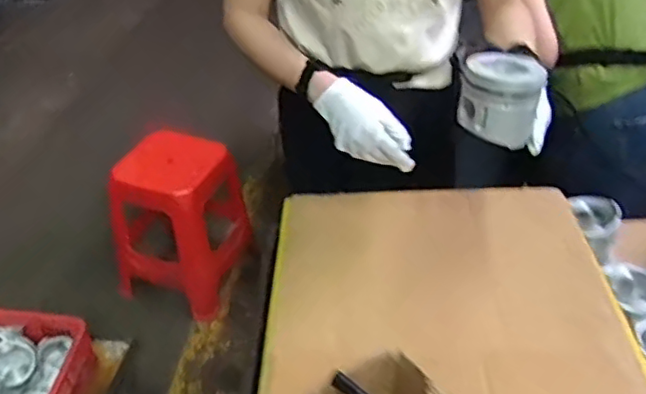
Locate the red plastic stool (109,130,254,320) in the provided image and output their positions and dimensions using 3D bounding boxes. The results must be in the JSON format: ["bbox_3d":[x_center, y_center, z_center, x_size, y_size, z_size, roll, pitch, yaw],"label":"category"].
[{"bbox_3d":[-0.435,0.077,1.887,0.311,0.457,0.344,14,41,20],"label":"red plastic stool"}]

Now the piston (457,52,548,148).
[{"bbox_3d":[0.243,-0.136,0.833,0.098,0.088,0.120,13,41,19],"label":"piston"}]

